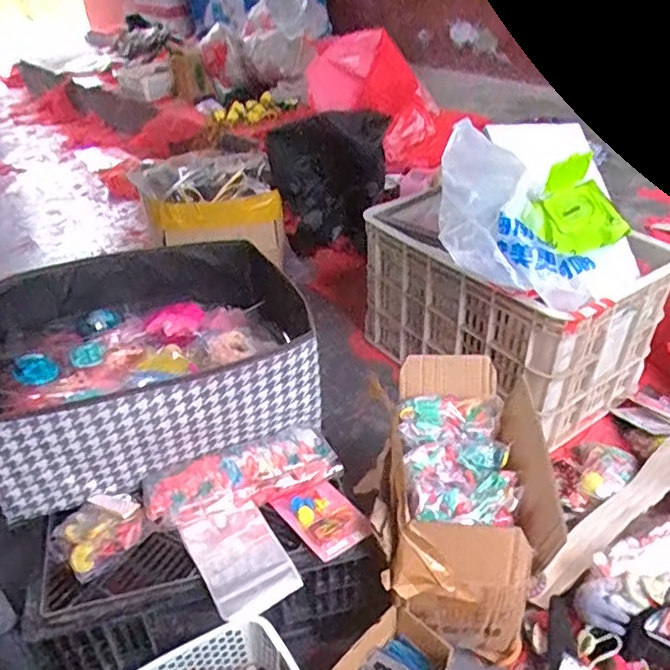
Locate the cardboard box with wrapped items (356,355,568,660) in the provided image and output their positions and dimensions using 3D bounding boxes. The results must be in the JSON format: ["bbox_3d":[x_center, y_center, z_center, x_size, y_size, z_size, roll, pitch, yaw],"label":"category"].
[{"bbox_3d":[0.152,0.203,0.812,0.212,0.201,0.334,1,35,3],"label":"cardboard box with wrapped items"}]

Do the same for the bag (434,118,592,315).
[{"bbox_3d":[0.251,-0.174,0.929,0.135,0.133,0.339,-23,76,-28],"label":"bag"}]

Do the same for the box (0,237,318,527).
[{"bbox_3d":[-0.256,0.020,0.845,0.437,0.146,0.360,-15,37,-19],"label":"box"}]

